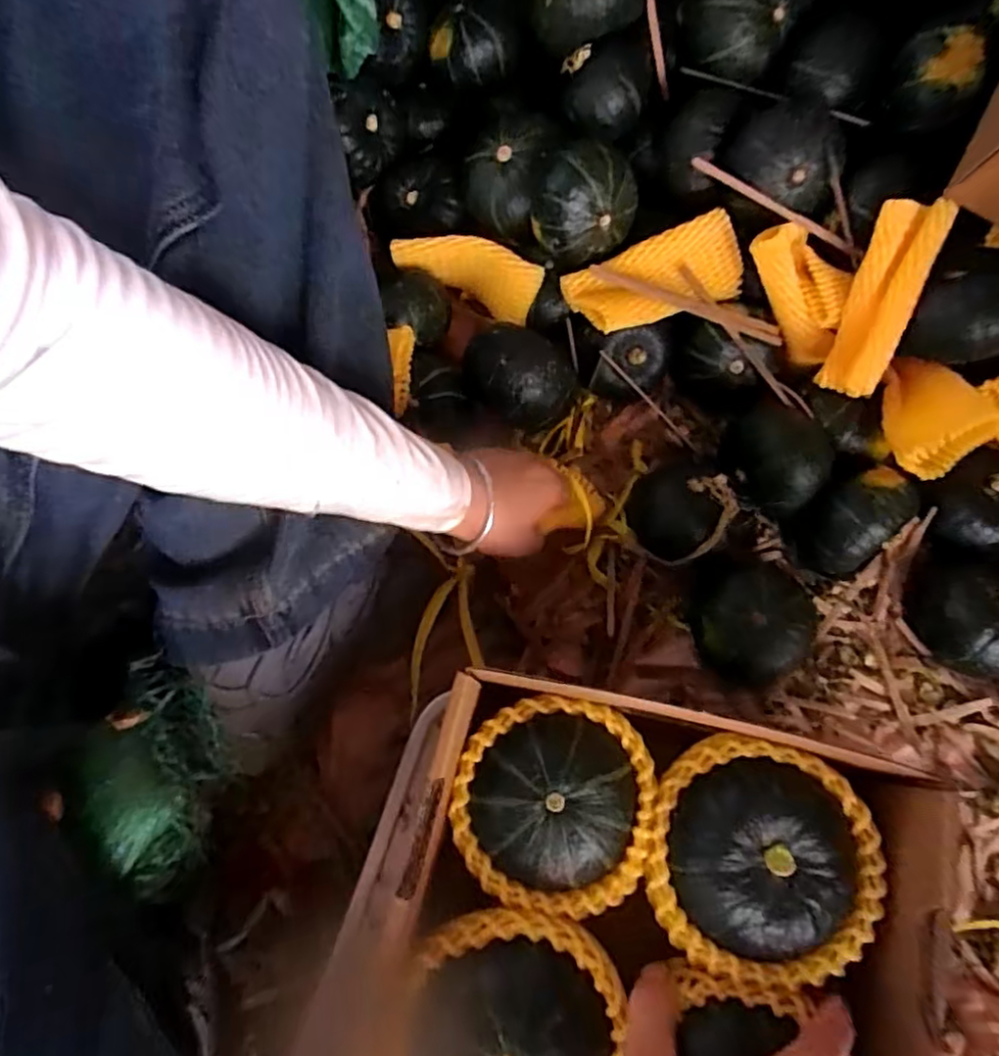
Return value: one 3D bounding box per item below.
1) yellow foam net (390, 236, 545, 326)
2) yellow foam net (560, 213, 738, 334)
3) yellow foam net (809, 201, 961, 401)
[{"bbox_3d":[-0.026,-0.225,0.575,0.132,0.070,0.033,24,76,9],"label":"yellow foam net"},{"bbox_3d":[0.127,-0.203,0.529,0.143,0.037,0.063,-24,74,-5],"label":"yellow foam net"},{"bbox_3d":[0.283,-0.171,0.488,0.047,0.039,0.140,19,103,7],"label":"yellow foam net"}]

